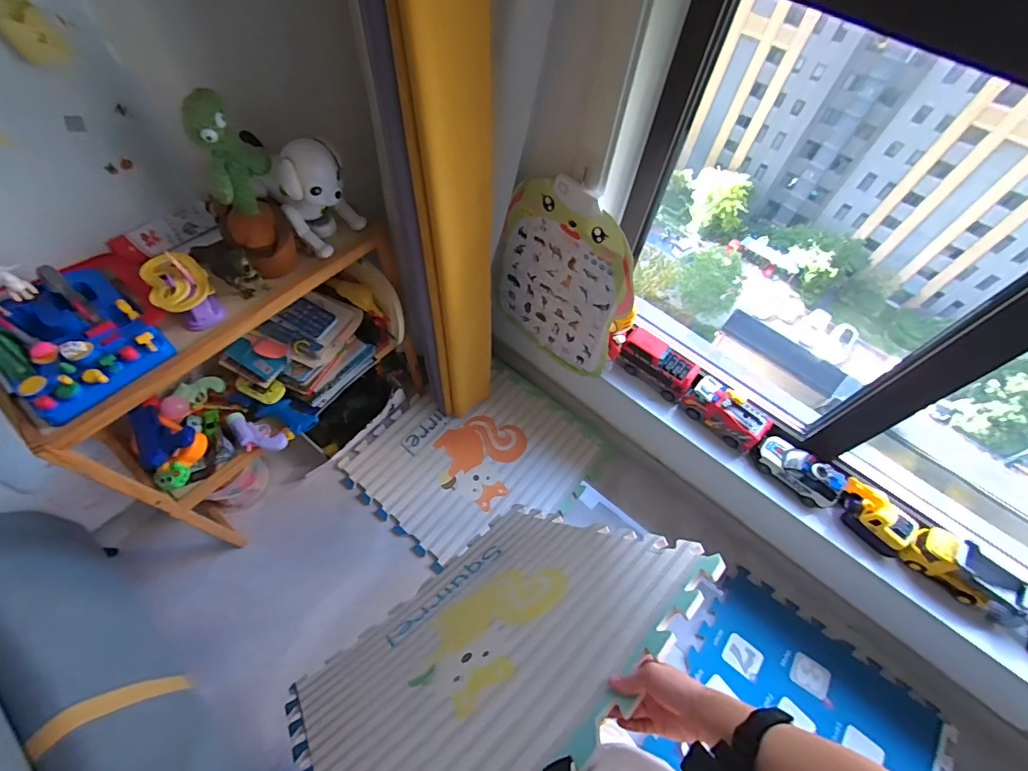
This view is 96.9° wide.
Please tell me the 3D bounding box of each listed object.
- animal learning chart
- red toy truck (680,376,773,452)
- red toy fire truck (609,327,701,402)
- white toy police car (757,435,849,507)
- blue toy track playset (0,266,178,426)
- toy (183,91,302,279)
[{"bbox_3d":[0.108,-0.235,1.062,0.344,0.506,0.018,40,64,12],"label":"animal learning chart"},{"bbox_3d":[0.511,0.070,1.099,0.091,0.101,0.191,-36,68,-22],"label":"red toy truck"},{"bbox_3d":[0.352,-0.053,1.160,0.226,0.119,0.087,31,62,14],"label":"red toy fire truck"},{"bbox_3d":[0.643,0.195,1.029,0.185,0.089,0.074,42,65,19],"label":"white toy police car"},{"bbox_3d":[-0.678,-0.082,0.682,0.177,0.134,0.205,37,64,17],"label":"blue toy track playset"},{"bbox_3d":[-0.439,-0.305,0.745,0.114,0.294,0.090,-27,65,-19],"label":"toy"}]

